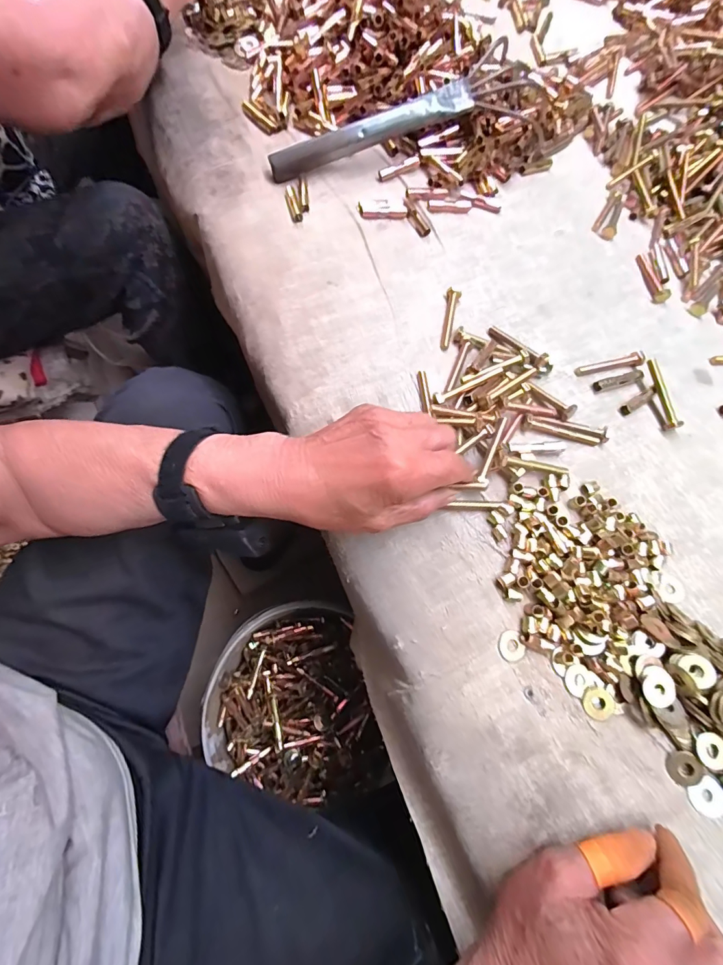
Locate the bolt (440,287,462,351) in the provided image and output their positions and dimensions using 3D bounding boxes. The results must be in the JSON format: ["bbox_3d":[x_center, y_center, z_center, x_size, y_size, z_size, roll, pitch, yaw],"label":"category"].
[{"bbox_3d":[0.085,-0.156,0.391,0.012,0.011,0.067,10,71,2],"label":"bolt"}]

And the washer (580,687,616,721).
[{"bbox_3d":[0.166,0.155,0.286,0.022,0.004,0.021,1,71,-2],"label":"washer"}]

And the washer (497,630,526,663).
[{"bbox_3d":[0.109,0.119,0.299,0.020,0.004,0.021,1,71,-2],"label":"washer"}]

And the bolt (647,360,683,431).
[{"bbox_3d":[0.265,-0.077,0.363,0.012,0.012,0.065,-7,71,-4],"label":"bolt"}]

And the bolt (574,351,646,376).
[{"bbox_3d":[0.226,-0.108,0.376,0.065,0.008,0.012,-12,71,-6],"label":"bolt"}]

